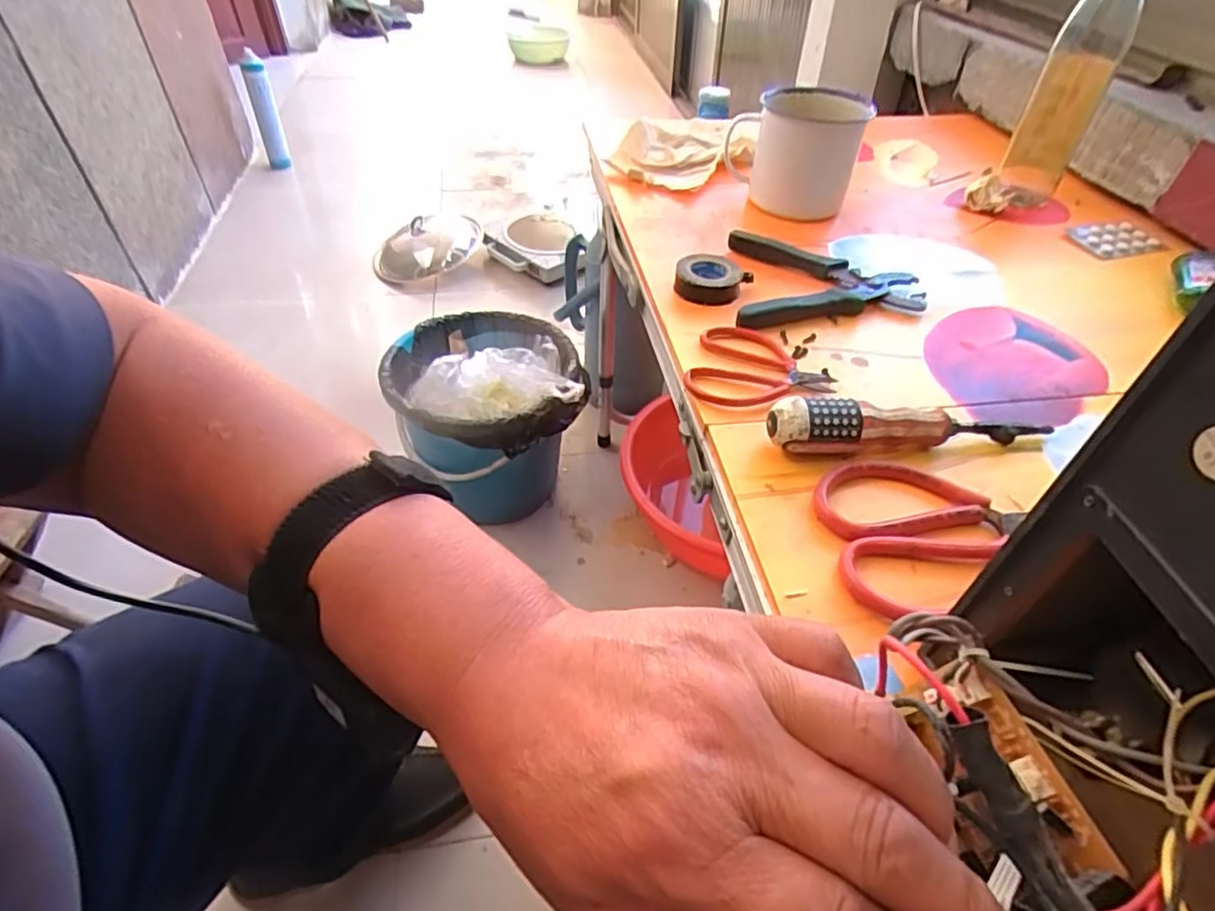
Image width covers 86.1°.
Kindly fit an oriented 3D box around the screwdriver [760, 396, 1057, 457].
[{"bbox_3d":[0.188,-0.017,0.400,0.177,0.038,0.022,0,44,-2],"label":"screwdriver"}]

